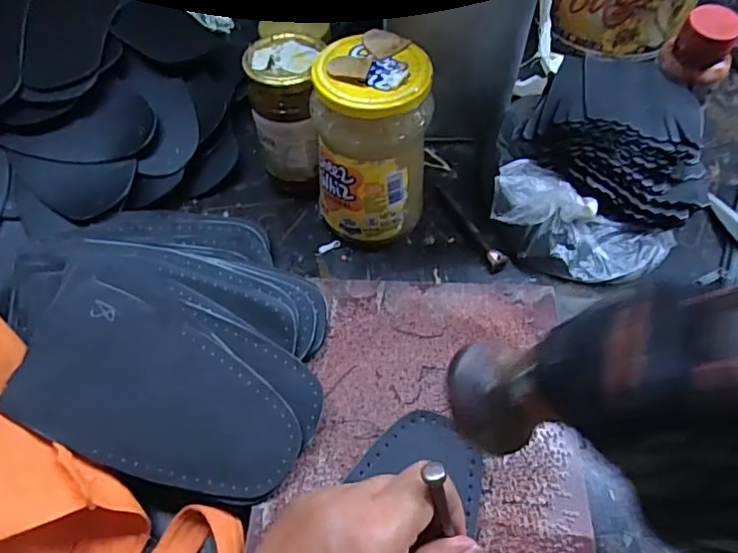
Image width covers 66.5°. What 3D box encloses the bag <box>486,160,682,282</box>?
[{"bbox_3d":[0.150,-0.036,0.401,0.130,0.031,0.056,27,54,-5],"label":"bag"}]

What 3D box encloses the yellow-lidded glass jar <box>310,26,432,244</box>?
[{"bbox_3d":[0.002,-0.088,0.389,0.075,0.129,0.065,8,55,6],"label":"yellow-lidded glass jar"}]

